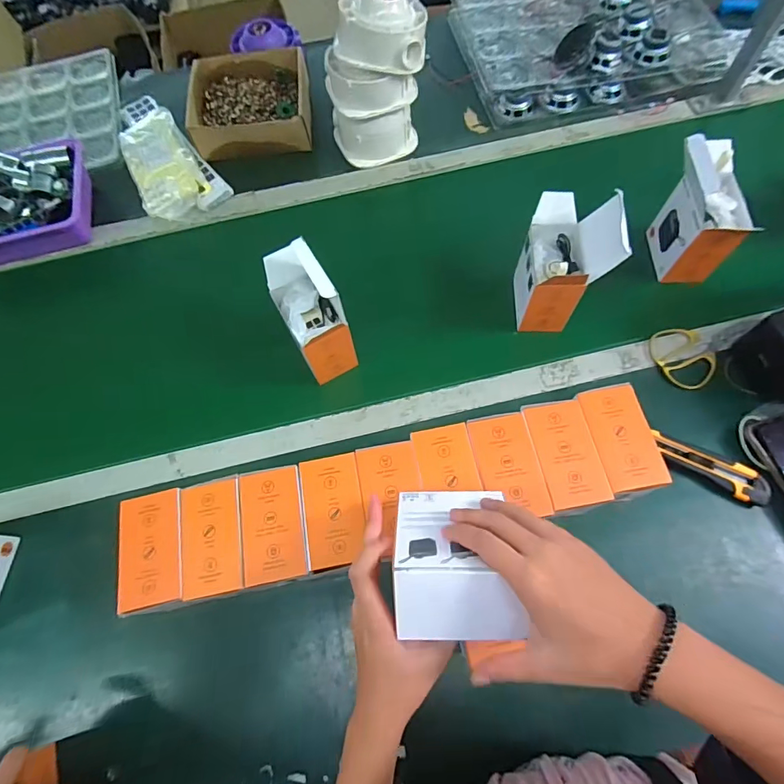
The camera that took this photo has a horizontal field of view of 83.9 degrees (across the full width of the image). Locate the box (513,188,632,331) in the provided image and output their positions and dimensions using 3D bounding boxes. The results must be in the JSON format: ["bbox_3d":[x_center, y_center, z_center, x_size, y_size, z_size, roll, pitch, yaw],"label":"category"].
[{"bbox_3d":[0.221,-0.179,0.576,0.084,0.169,0.132,2,69,1],"label":"box"}]

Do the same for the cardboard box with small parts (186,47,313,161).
[{"bbox_3d":[-0.256,-0.539,0.802,0.224,0.061,0.224,-6,69,-2],"label":"cardboard box with small parts"}]

